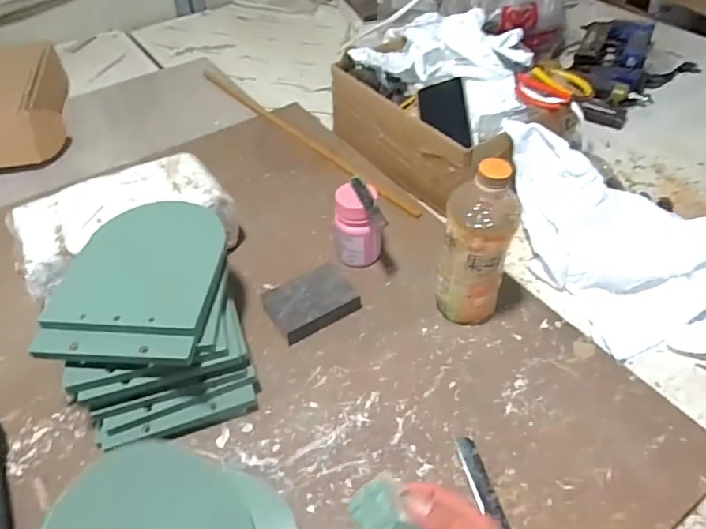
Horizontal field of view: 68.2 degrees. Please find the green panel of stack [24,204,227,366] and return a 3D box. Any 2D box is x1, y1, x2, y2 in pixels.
[{"bbox_3d":[-0.208,0.006,0.518,0.148,0.019,0.195,3,46,3],"label":"green panel of stack"}]

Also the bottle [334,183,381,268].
[{"bbox_3d":[0.006,-0.044,0.649,0.057,0.101,0.053,5,46,6],"label":"bottle"}]

